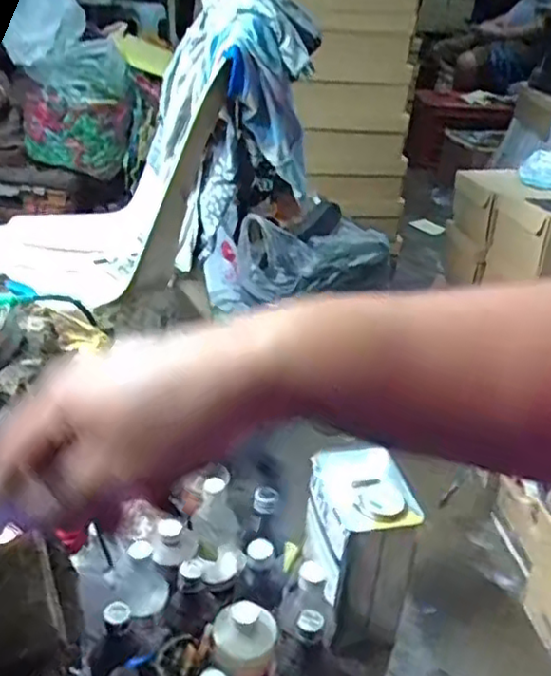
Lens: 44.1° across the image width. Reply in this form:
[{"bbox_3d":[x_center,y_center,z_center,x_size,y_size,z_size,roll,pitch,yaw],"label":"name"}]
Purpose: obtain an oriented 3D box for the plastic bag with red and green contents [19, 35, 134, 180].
[{"bbox_3d":[-0.502,-0.580,1.722,0.256,0.316,0.165,-7,31,-19],"label":"plastic bag with red and green contents"}]

